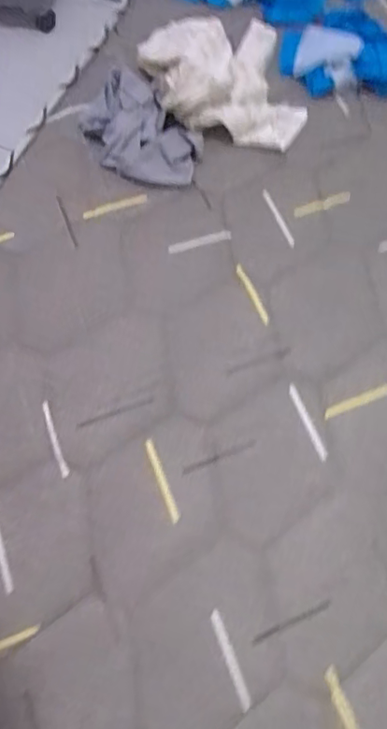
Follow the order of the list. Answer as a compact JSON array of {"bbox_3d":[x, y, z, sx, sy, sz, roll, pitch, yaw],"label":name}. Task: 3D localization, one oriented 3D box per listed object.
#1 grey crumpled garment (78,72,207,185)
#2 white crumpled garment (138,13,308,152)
[{"bbox_3d":[-0.094,-0.392,0.937,0.162,0.046,0.240,-39,74,-17],"label":"grey crumpled garment"},{"bbox_3d":[0.062,-0.512,0.979,0.260,0.070,0.285,2,67,-4],"label":"white crumpled garment"}]

